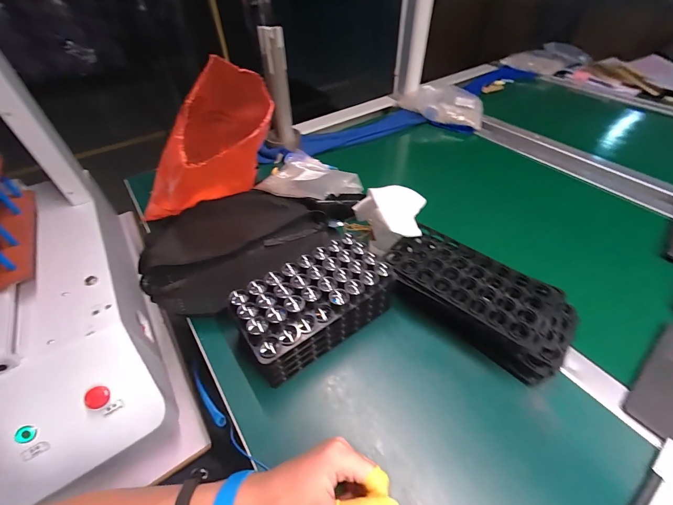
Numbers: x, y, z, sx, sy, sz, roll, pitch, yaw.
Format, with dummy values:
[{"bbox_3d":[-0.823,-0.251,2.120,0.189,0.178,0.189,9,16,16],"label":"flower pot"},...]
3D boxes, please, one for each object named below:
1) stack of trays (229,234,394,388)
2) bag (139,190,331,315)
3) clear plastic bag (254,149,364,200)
[{"bbox_3d":[-0.028,0.068,0.404,0.191,0.088,0.100,-29,52,-24],"label":"stack of trays"},{"bbox_3d":[-0.173,-0.020,0.531,0.296,0.074,0.196,-22,49,-18],"label":"bag"},{"bbox_3d":[-0.050,-0.153,0.637,0.194,0.041,0.146,21,50,21],"label":"clear plastic bag"}]

